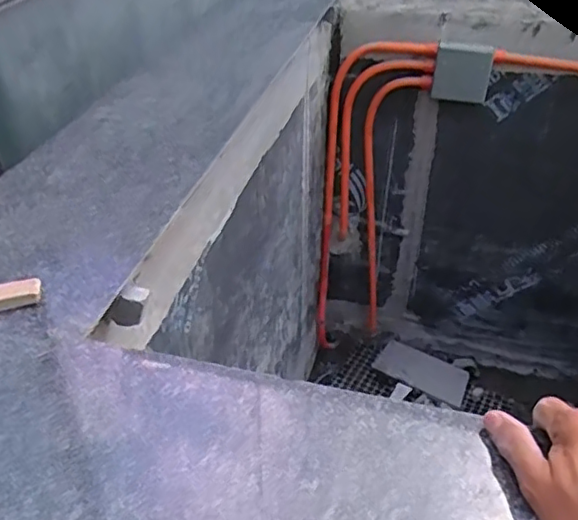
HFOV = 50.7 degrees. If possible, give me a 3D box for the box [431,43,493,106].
[{"bbox_3d":[0.402,-0.432,1.424,0.124,0.130,0.039,14,40,18],"label":"box"}]

